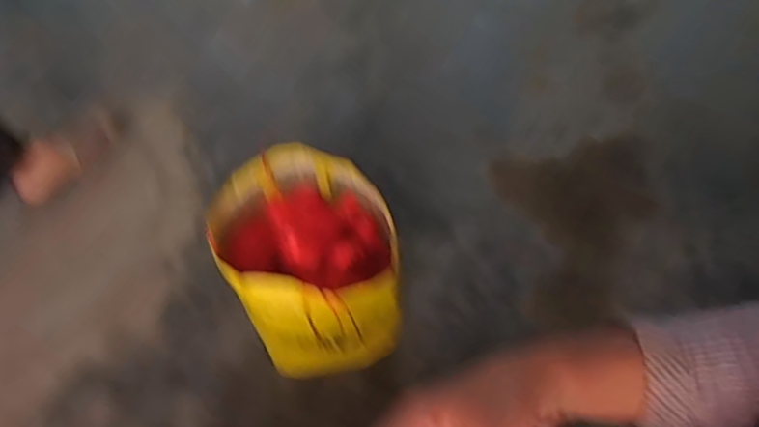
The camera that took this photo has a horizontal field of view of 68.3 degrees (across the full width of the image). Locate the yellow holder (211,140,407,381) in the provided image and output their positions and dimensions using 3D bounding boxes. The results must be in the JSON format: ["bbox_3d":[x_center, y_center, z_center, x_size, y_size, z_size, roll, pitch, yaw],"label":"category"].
[{"bbox_3d":[-0.098,0.082,0.838,0.225,0.254,0.267,-24,55,-13],"label":"yellow holder"}]

